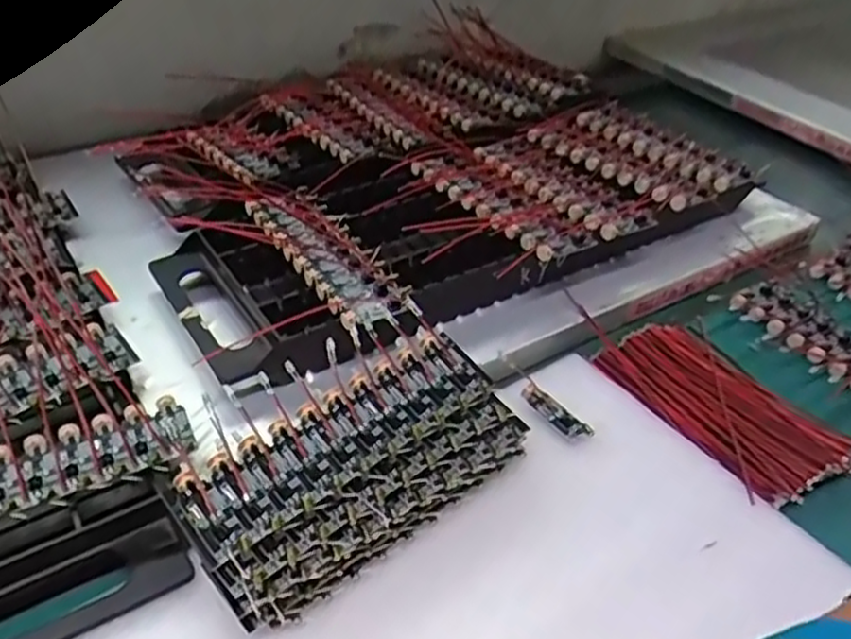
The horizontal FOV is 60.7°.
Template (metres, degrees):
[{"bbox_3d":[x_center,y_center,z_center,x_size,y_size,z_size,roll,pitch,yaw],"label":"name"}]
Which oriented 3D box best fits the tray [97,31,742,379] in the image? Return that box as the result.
[{"bbox_3d":[-0.008,-0.122,0.589,0.444,0.051,0.373,-21,43,-27],"label":"tray"}]

